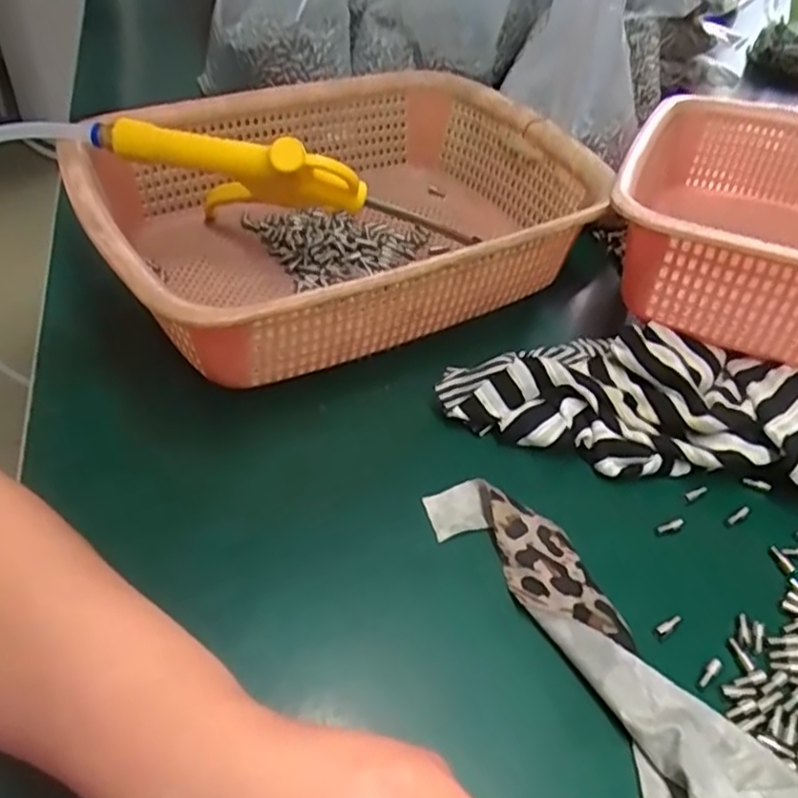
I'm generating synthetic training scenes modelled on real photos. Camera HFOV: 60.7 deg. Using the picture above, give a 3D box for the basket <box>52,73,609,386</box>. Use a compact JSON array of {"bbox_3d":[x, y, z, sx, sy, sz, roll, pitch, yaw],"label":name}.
[{"bbox_3d":[-0.035,-0.114,0.420,0.293,0.077,0.215,-21,50,-25],"label":"basket"}]

